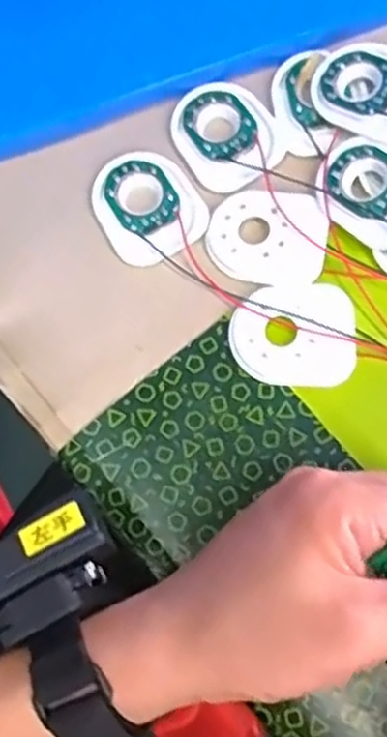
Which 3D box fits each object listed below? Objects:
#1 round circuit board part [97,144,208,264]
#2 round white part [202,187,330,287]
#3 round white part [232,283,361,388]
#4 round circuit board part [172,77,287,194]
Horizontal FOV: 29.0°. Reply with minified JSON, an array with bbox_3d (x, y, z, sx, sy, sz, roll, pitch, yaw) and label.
[{"bbox_3d":[-0.023,-0.082,0.368,0.049,0.004,0.059,-30,76,-9],"label":"round circuit board part"},{"bbox_3d":[0.036,-0.063,0.359,0.057,0.007,0.047,12,74,2],"label":"round white part"},{"bbox_3d":[0.047,-0.016,0.347,0.056,0.007,0.047,-2,74,-2],"label":"round white part"},{"bbox_3d":[0.017,-0.119,0.376,0.049,0.005,0.058,-28,76,-9],"label":"round circuit board part"}]

